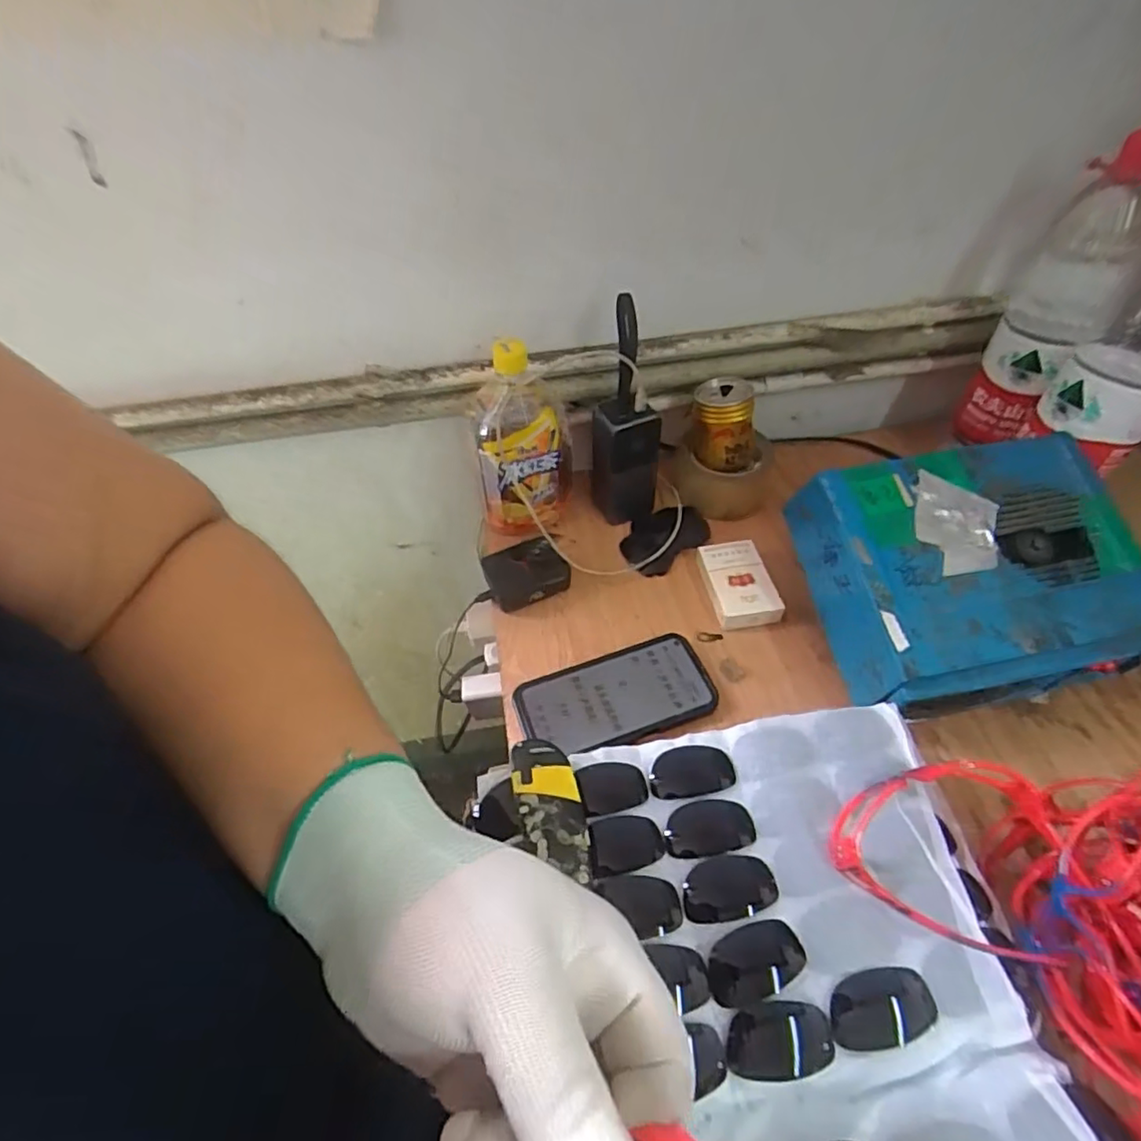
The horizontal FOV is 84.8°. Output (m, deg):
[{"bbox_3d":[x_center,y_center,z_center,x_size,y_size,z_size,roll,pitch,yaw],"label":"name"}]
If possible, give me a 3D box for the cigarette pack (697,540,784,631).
[{"bbox_3d":[0.157,0.013,0.593,0.058,0.029,0.089,-11,50,-6],"label":"cigarette pack"}]

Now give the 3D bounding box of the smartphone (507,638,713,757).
[{"bbox_3d":[0.039,0.107,0.530,0.163,0.011,0.079,-17,51,-10],"label":"smartphone"}]

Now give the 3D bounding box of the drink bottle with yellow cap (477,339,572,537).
[{"bbox_3d":[-0.044,-0.127,0.606,0.087,0.190,0.099,-1,50,3],"label":"drink bottle with yellow cap"}]

